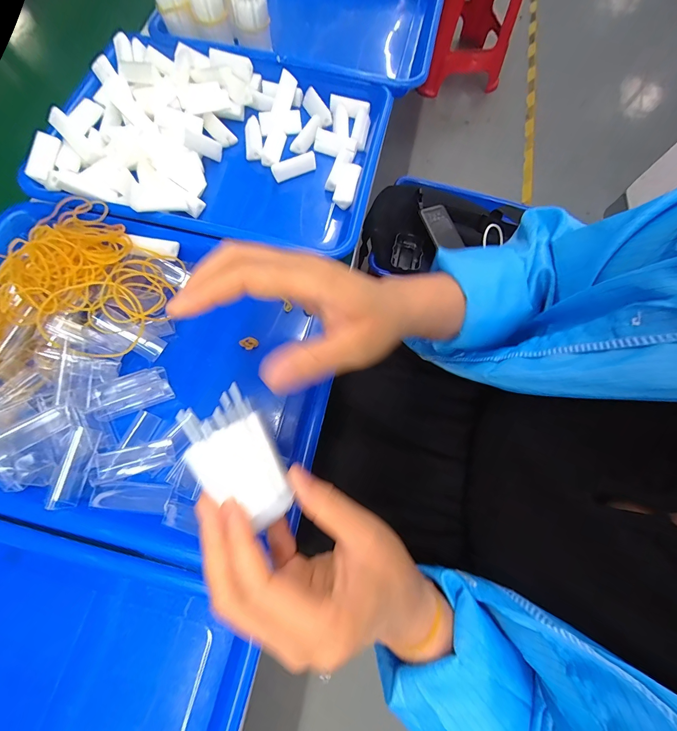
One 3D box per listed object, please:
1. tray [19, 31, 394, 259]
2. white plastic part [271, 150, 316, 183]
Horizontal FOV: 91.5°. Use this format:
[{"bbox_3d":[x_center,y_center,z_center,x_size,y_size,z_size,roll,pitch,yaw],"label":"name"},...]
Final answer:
[{"bbox_3d":[-0.120,-0.239,0.354,0.331,0.040,0.255,8,72,1],"label":"tray"},{"bbox_3d":[-0.046,-0.208,0.345,0.046,0.017,0.018,-18,73,-8],"label":"white plastic part"}]

